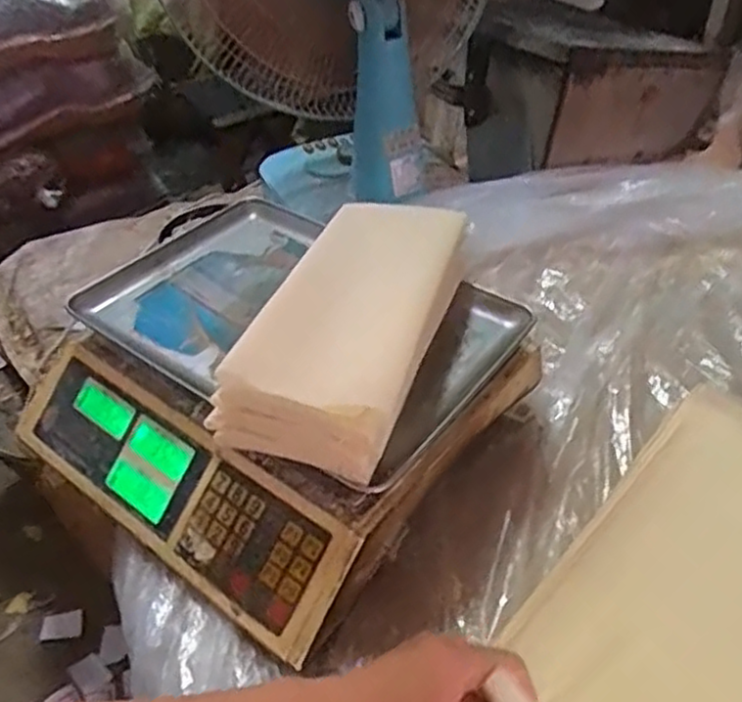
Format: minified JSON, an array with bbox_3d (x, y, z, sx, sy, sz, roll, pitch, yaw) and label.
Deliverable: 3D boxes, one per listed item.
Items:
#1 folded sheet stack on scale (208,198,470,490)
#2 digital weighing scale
[{"bbox_3d":[-0.011,-0.021,0.532,0.120,0.073,0.244,12,44,16],"label":"folded sheet stack on scale"},{"bbox_3d":[-0.085,0.031,0.597,0.339,0.113,0.308,26,49,28],"label":"digital weighing scale"}]

